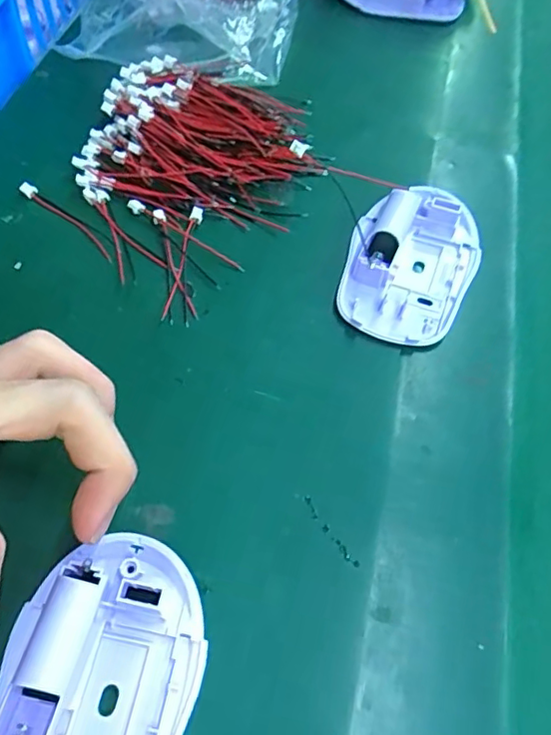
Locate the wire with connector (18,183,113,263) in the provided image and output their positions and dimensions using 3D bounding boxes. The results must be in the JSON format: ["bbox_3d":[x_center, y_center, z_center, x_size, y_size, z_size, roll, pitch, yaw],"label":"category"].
[{"bbox_3d":[-0.105,-0.075,0.284,0.070,0.005,0.007,37,66,18],"label":"wire with connector"}]

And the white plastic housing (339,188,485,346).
[{"bbox_3d":[0.067,-0.051,0.273,0.060,0.015,0.087,17,62,8],"label":"white plastic housing"}]

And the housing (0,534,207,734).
[{"bbox_3d":[-0.058,0.101,0.175,0.061,0.016,0.095,14,61,7],"label":"housing"}]

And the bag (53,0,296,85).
[{"bbox_3d":[-0.051,-0.254,0.373,0.136,0.040,0.174,17,61,8],"label":"bag"}]

